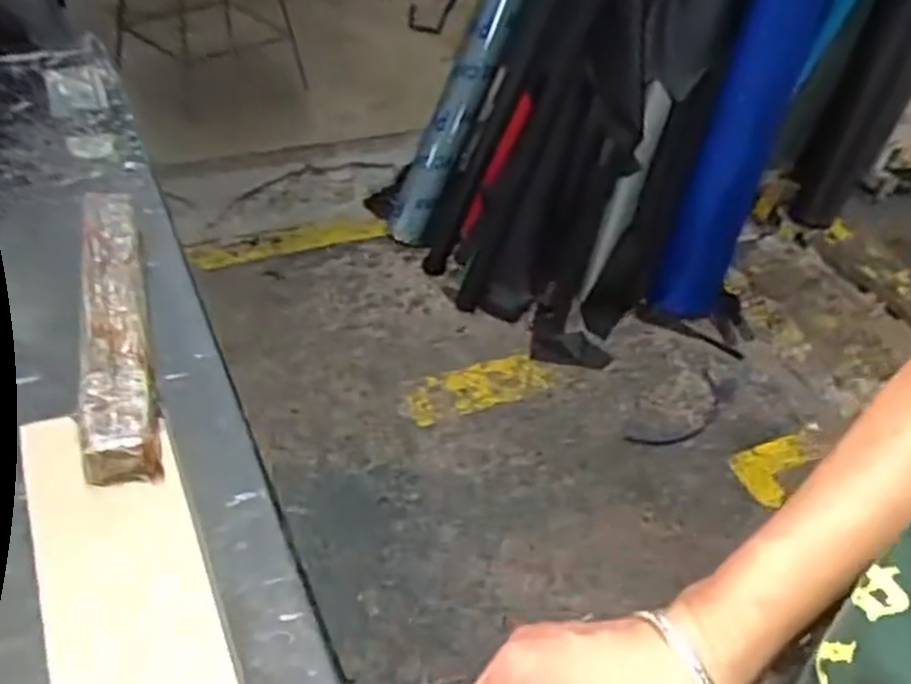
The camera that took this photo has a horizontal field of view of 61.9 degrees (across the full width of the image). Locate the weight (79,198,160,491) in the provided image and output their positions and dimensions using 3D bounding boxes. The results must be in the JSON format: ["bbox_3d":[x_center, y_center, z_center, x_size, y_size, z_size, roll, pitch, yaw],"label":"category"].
[{"bbox_3d":[-0.233,-0.018,0.522,0.041,0.040,0.278,-13,45,-15],"label":"weight"}]

